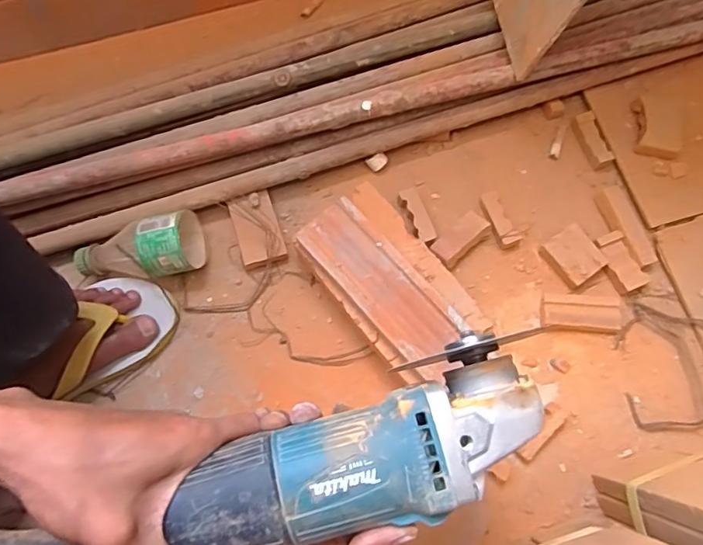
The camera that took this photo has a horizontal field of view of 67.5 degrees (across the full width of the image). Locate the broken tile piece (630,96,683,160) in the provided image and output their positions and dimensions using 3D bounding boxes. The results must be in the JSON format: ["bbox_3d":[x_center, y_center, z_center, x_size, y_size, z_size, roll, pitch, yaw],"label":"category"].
[{"bbox_3d":[0.334,-0.157,0.574,0.053,0.011,0.070,3,75,3],"label":"broken tile piece"}]

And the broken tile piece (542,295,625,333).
[{"bbox_3d":[0.230,0.042,0.531,0.079,0.019,0.033,4,75,3],"label":"broken tile piece"}]

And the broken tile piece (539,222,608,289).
[{"bbox_3d":[0.229,-0.016,0.546,0.045,0.020,0.053,-35,77,-8],"label":"broken tile piece"}]

